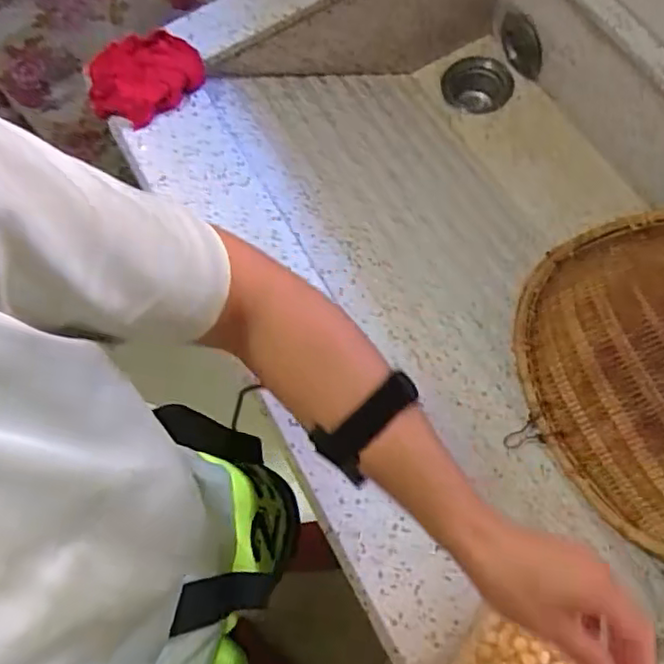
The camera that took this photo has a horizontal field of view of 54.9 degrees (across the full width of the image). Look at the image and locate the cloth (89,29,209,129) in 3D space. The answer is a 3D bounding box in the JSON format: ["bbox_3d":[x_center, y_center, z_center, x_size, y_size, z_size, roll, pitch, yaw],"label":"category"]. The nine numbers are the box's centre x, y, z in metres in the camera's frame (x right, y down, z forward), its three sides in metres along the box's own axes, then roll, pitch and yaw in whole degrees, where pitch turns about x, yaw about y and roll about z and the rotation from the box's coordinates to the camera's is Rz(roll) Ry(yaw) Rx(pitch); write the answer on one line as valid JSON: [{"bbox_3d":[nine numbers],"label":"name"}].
[{"bbox_3d":[-0.213,-0.291,0.733,0.127,0.020,0.108,-14,69,-3],"label":"cloth"}]

